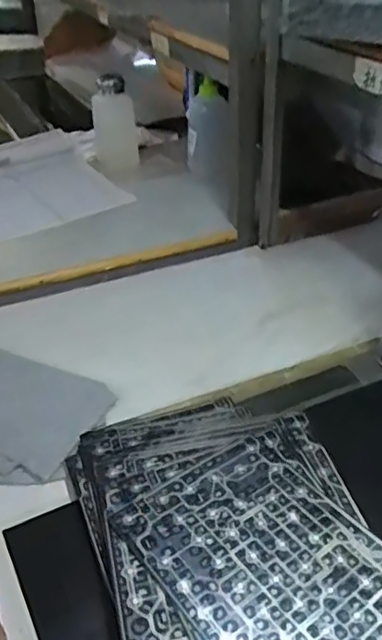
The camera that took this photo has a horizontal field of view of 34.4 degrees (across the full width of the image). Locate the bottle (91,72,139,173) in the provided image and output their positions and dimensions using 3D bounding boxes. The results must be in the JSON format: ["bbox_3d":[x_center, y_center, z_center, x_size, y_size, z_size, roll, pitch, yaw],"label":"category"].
[{"bbox_3d":[-0.116,-0.294,0.922,0.059,0.170,0.048,3,61,3],"label":"bottle"}]

